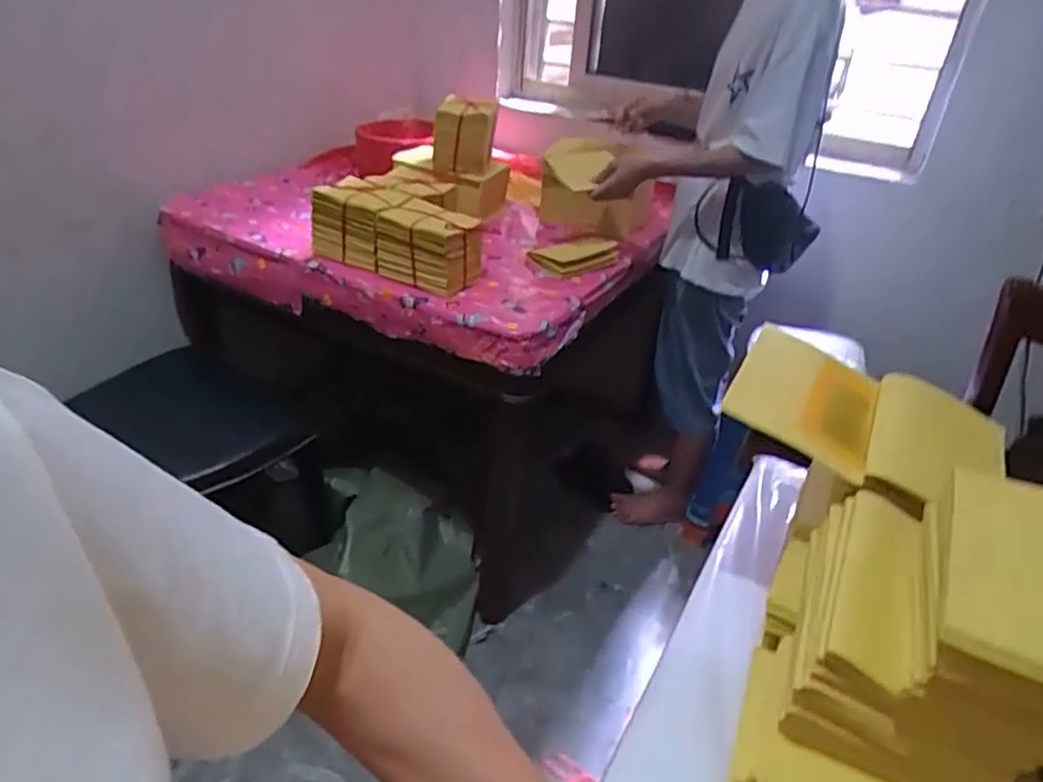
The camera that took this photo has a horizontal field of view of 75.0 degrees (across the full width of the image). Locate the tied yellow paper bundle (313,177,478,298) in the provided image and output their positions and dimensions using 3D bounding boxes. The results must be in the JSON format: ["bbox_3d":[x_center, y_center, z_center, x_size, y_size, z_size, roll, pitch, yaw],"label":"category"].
[{"bbox_3d":[-0.241,-0.299,1.301,0.329,0.132,0.136,19,36,19],"label":"tied yellow paper bundle"}]

